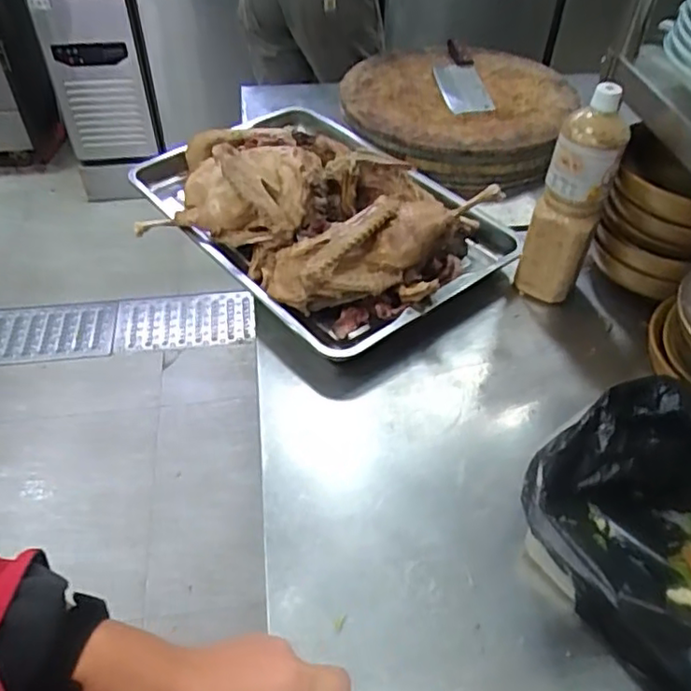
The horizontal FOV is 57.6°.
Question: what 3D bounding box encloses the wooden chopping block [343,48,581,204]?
[{"bbox_3d":[0.236,-0.477,1.294,0.439,0.104,0.521,-9,47,-10],"label":"wooden chopping block"}]

